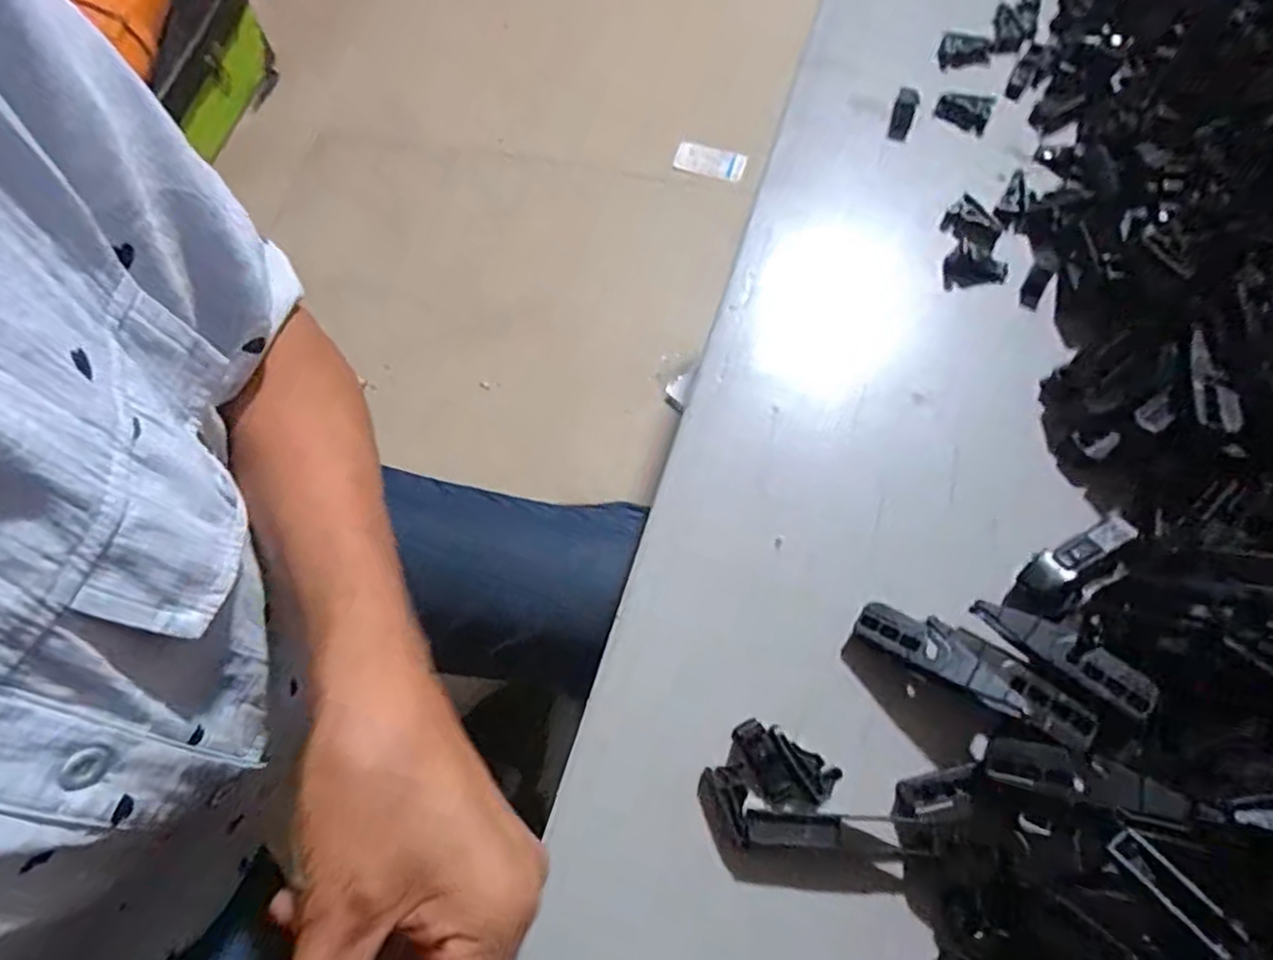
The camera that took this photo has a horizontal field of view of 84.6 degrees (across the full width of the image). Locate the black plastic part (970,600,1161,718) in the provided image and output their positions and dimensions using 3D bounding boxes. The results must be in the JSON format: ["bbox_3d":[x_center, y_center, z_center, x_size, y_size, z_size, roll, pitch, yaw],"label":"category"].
[{"bbox_3d":[0.160,0.065,0.264,0.063,0.012,0.016,33,71,13],"label":"black plastic part"}]

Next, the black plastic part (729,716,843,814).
[{"bbox_3d":[0.053,0.108,0.262,0.039,0.009,0.023,32,71,13],"label":"black plastic part"}]

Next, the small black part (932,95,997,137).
[{"bbox_3d":[0.184,-0.208,0.393,0.029,0.014,0.011,31,71,12],"label":"small black part"}]

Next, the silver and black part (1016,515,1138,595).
[{"bbox_3d":[0.182,0.031,0.289,0.048,0.009,0.014,-30,70,-12],"label":"silver and black part"}]

